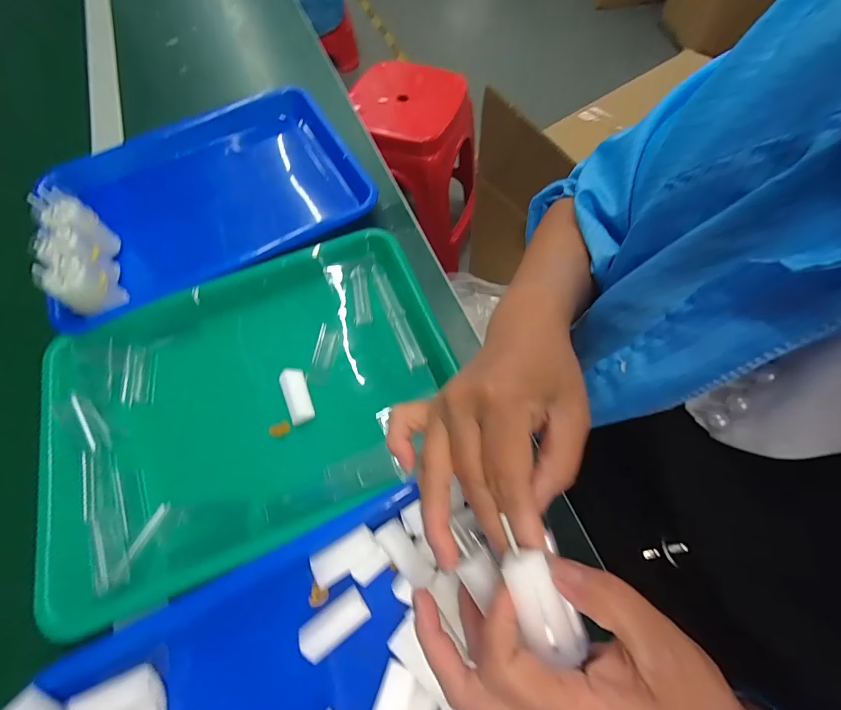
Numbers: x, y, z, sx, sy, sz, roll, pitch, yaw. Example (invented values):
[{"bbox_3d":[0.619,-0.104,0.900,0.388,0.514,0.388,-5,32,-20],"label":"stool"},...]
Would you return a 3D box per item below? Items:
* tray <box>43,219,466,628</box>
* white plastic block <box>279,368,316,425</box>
[{"bbox_3d":[-0.144,0.036,0.339,0.338,0.037,0.235,-24,66,-8],"label":"tray"},{"bbox_3d":[-0.107,0.035,0.335,0.021,0.012,0.047,-19,65,-6],"label":"white plastic block"}]

